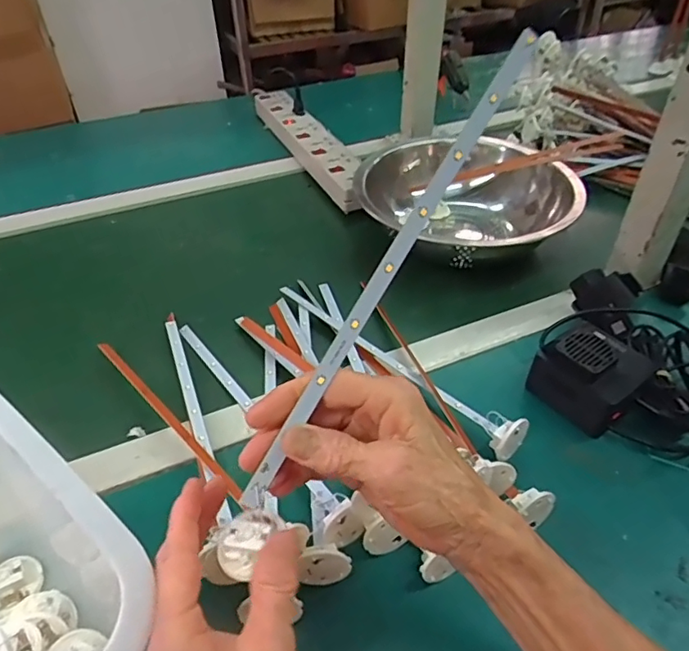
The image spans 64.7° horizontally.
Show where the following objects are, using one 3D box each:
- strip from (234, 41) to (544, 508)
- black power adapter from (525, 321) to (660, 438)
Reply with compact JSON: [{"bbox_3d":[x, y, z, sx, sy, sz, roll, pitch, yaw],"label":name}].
[{"bbox_3d":[0.022,-0.028,0.275,0.011,0.008,0.268,32,91,32],"label":"strip"},{"bbox_3d":[0.214,0.038,0.465,0.076,0.055,0.075,-27,47,-25],"label":"black power adapter"}]

